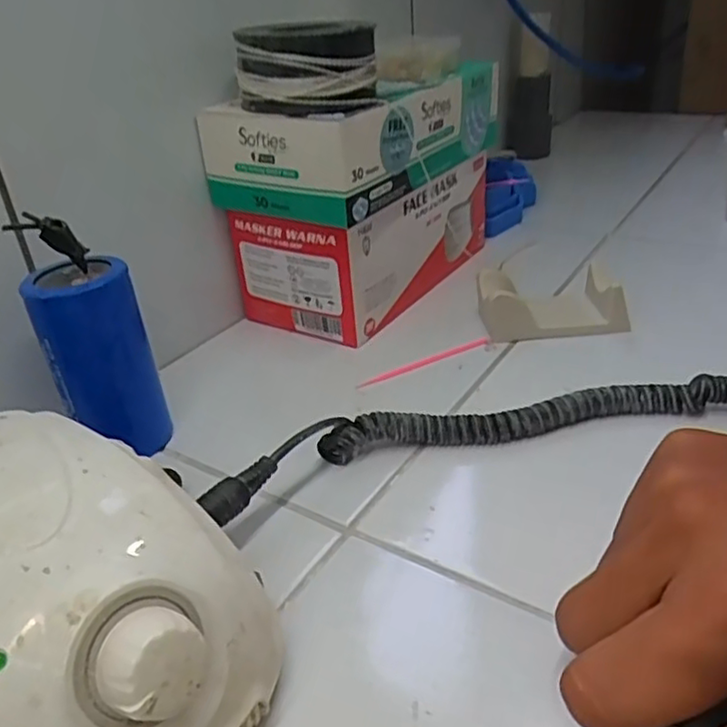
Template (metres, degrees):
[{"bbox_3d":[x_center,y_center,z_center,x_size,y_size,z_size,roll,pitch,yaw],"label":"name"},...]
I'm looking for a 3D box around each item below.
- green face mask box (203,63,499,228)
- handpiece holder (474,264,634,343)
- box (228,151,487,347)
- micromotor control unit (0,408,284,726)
[{"bbox_3d":[0.002,-0.163,0.465,0.113,0.062,0.206,17,37,31],"label":"green face mask box"},{"bbox_3d":[0.126,-0.040,0.447,0.094,0.040,0.051,-3,31,3],"label":"handpiece holder"},{"bbox_3d":[0.011,-0.102,0.506,0.106,0.084,0.205,17,37,31],"label":"box"},{"bbox_3d":[-0.103,0.082,0.217,0.139,0.081,0.102,14,35,28],"label":"micromotor control unit"}]

